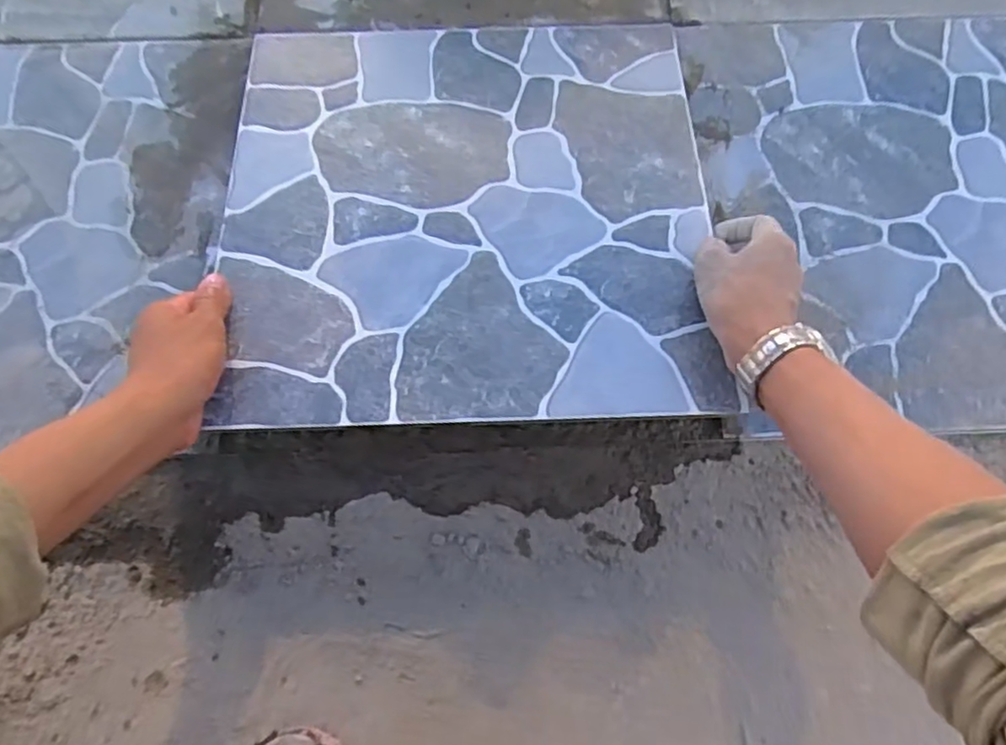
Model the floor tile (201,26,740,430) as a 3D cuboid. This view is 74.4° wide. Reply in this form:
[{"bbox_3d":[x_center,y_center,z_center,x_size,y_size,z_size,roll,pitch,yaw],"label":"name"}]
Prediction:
[{"bbox_3d":[-0.030,-0.146,0.556,0.387,0.006,0.392,-2,66,-1],"label":"floor tile"}]

